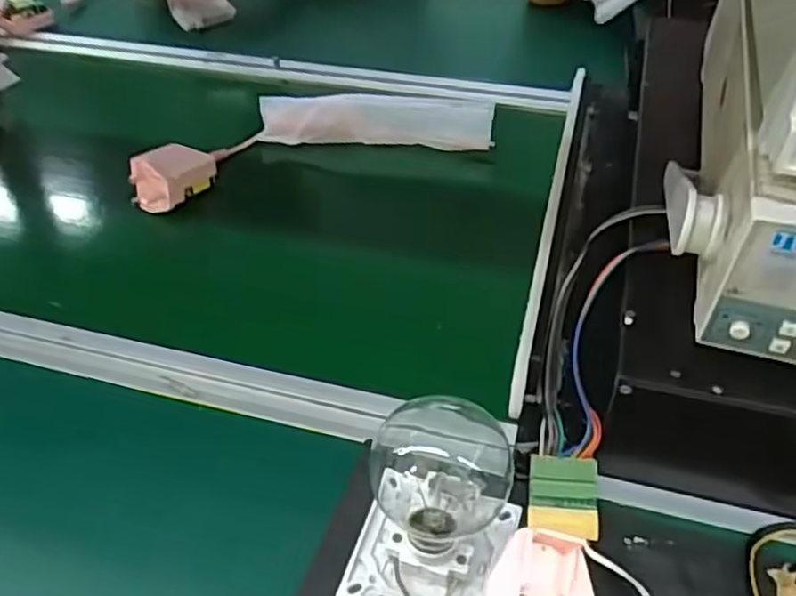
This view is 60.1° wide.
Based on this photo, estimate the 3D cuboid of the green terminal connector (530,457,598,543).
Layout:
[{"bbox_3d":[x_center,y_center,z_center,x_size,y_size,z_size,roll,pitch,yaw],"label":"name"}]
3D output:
[{"bbox_3d":[0.100,0.121,0.416,0.041,0.008,0.047,0,79,7],"label":"green terminal connector"}]

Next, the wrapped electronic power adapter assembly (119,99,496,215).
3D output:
[{"bbox_3d":[-0.088,-0.170,0.701,0.353,0.059,0.131,-19,45,-8],"label":"wrapped electronic power adapter assembly"}]

